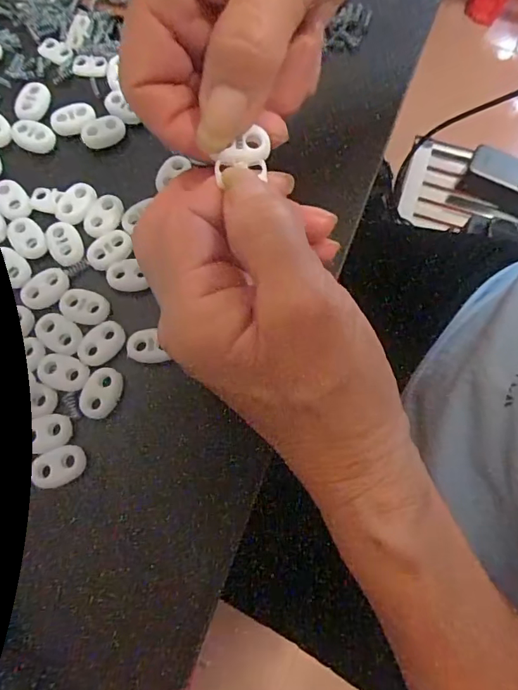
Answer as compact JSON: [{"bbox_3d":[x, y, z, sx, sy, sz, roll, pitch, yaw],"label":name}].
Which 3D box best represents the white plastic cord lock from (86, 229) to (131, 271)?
[{"bbox_3d":[-0.071,-0.046,0.225,0.022,0.004,0.017,-43,78,-10],"label":"white plastic cord lock"}]

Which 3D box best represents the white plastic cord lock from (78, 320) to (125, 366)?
[{"bbox_3d":[-0.070,-0.001,0.212,0.014,0.004,0.023,41,79,11],"label":"white plastic cord lock"}]

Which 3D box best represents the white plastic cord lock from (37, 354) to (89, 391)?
[{"bbox_3d":[-0.086,0.012,0.209,0.022,0.004,0.015,9,75,3],"label":"white plastic cord lock"}]

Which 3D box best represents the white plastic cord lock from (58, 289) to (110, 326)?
[{"bbox_3d":[-0.080,-0.018,0.216,0.022,0.004,0.014,14,75,4],"label":"white plastic cord lock"}]

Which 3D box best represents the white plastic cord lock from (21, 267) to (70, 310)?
[{"bbox_3d":[-0.099,-0.027,0.219,0.022,0.004,0.015,-34,77,-9],"label":"white plastic cord lock"}]

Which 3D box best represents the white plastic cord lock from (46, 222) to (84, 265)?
[{"bbox_3d":[-0.093,-0.049,0.226,0.015,0.004,0.022,-29,76,-7],"label":"white plastic cord lock"}]

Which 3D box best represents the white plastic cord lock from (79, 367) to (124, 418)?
[{"bbox_3d":[-0.069,0.020,0.206,0.016,0.004,0.022,22,76,6],"label":"white plastic cord lock"}]

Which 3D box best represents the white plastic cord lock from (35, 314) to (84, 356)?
[{"bbox_3d":[-0.090,-0.005,0.214,0.024,0.004,0.015,34,77,9],"label":"white plastic cord lock"}]

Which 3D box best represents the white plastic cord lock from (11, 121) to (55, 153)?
[{"bbox_3d":[-0.117,-0.110,0.245,0.024,0.004,0.016,27,76,8],"label":"white plastic cord lock"}]

